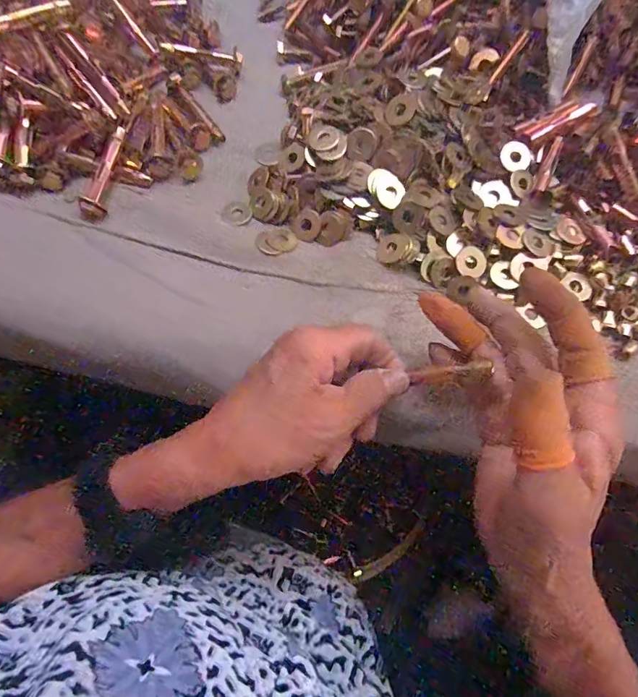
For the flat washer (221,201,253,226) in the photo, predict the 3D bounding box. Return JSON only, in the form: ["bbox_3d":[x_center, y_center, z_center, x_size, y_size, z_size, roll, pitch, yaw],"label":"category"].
[{"bbox_3d":[-0.058,-0.095,0.314,0.020,0.004,0.021,-1,66,1],"label":"flat washer"}]

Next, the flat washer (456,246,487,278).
[{"bbox_3d":[0.100,-0.057,0.292,0.020,0.004,0.020,0,86,0],"label":"flat washer"}]

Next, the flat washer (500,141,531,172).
[{"bbox_3d":[0.135,-0.131,0.305,0.021,0.004,0.020,24,88,-2],"label":"flat washer"}]

